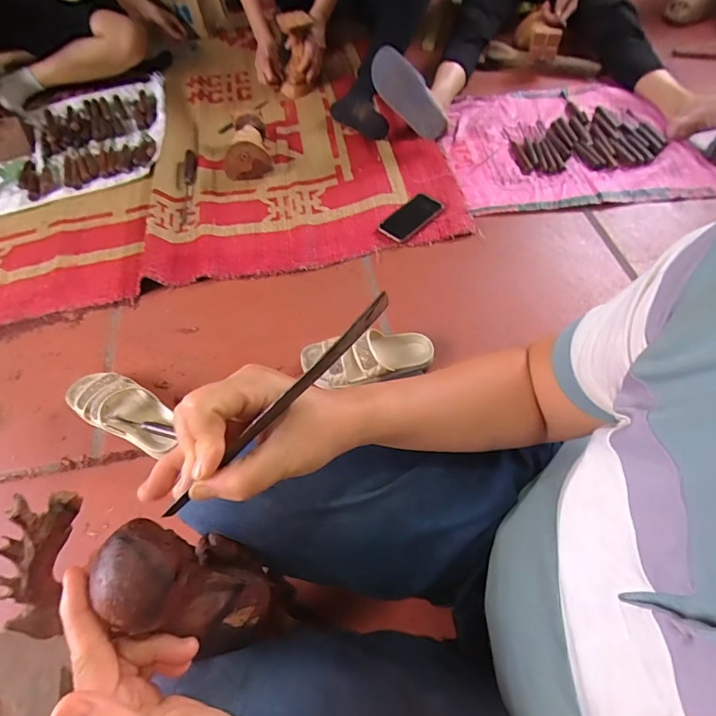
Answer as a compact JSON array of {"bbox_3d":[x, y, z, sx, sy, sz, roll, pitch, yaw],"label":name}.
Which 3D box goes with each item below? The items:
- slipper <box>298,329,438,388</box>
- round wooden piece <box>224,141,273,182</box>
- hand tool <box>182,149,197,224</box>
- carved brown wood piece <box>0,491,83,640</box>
[{"bbox_3d":[0.017,-0.002,0.747,0.230,0.072,0.095,-1,60,-1],"label":"slipper"},{"bbox_3d":[-0.266,-0.469,1.034,0.114,0.096,0.020,-3,61,-1],"label":"round wooden piece"},{"bbox_3d":[-0.409,-0.423,1.035,0.030,0.013,0.254,-5,61,-2],"label":"hand tool"},{"bbox_3d":[-0.177,0.112,0.238,0.032,0.020,0.082,6,99,-32],"label":"carved brown wood piece"}]

